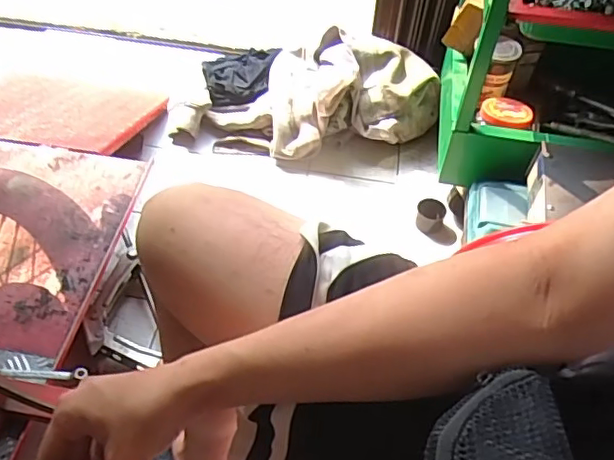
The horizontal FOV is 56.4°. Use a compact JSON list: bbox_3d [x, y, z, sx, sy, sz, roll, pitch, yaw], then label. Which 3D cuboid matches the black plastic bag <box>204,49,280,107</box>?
[{"bbox_3d":[-0.157,-0.386,1.402,0.187,0.037,0.215,-5,50,-8],"label":"black plastic bag"}]

